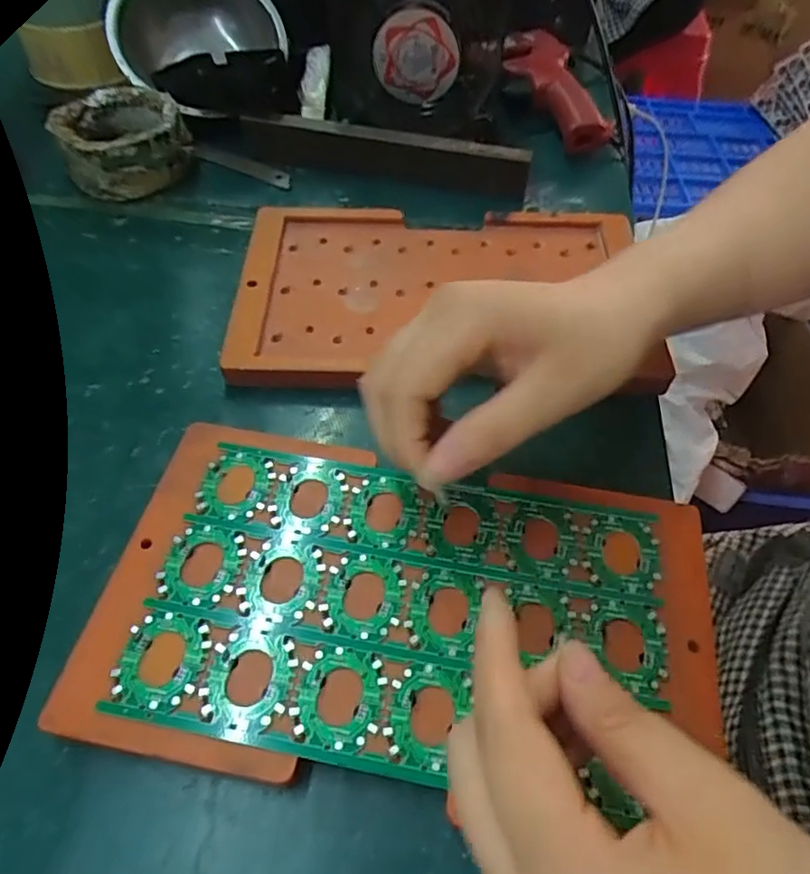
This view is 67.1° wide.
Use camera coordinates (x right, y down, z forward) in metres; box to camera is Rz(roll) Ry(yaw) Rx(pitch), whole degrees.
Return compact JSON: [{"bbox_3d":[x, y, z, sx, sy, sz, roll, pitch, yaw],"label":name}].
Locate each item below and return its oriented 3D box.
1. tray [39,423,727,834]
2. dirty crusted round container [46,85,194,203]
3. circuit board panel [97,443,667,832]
[{"bbox_3d":[-0.002,0.066,0.245,0.240,0.014,0.137,9,53,5],"label":"tray"},{"bbox_3d":[-0.198,-0.210,0.437,0.083,0.046,0.083,1,53,-1],"label":"dirty crusted round container"},{"bbox_3d":[0.000,0.066,0.245,0.199,0.004,0.119,9,54,5],"label":"circuit board panel"}]

